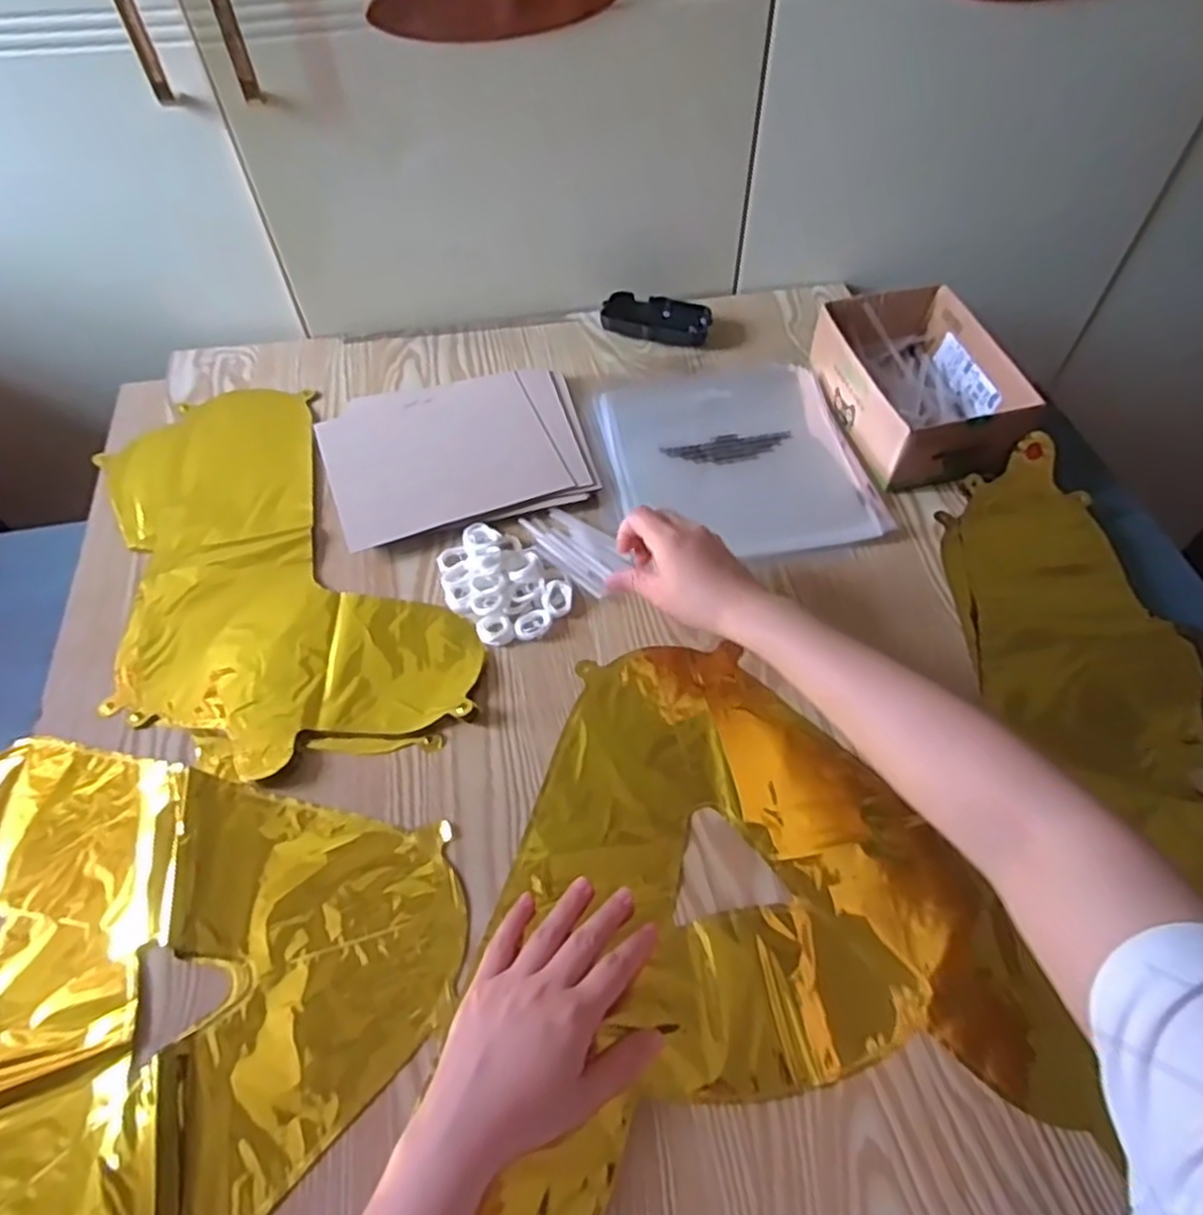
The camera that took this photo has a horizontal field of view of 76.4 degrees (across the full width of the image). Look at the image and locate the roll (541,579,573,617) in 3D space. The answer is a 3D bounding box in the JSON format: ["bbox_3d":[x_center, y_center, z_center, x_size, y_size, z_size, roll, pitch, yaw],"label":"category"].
[{"bbox_3d":[-0.033,-0.007,0.580,0.023,0.004,0.029,15,71,-4],"label":"roll"}]

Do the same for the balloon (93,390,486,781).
[{"bbox_3d":[-0.277,-0.032,0.604,0.218,0.012,0.405,-29,60,-19],"label":"balloon"}]

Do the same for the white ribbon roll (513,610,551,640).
[{"bbox_3d":[-0.052,0.012,0.573,0.028,0.006,0.020,-18,57,-12],"label":"white ribbon roll"}]

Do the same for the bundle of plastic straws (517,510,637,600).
[{"bbox_3d":[-0.020,-0.052,0.625,0.049,0.010,0.097,-35,62,-22],"label":"bundle of plastic straws"}]

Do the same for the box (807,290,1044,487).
[{"bbox_3d":[0.276,-0.196,0.672,0.129,0.060,0.192,-10,56,-7],"label":"box"}]

